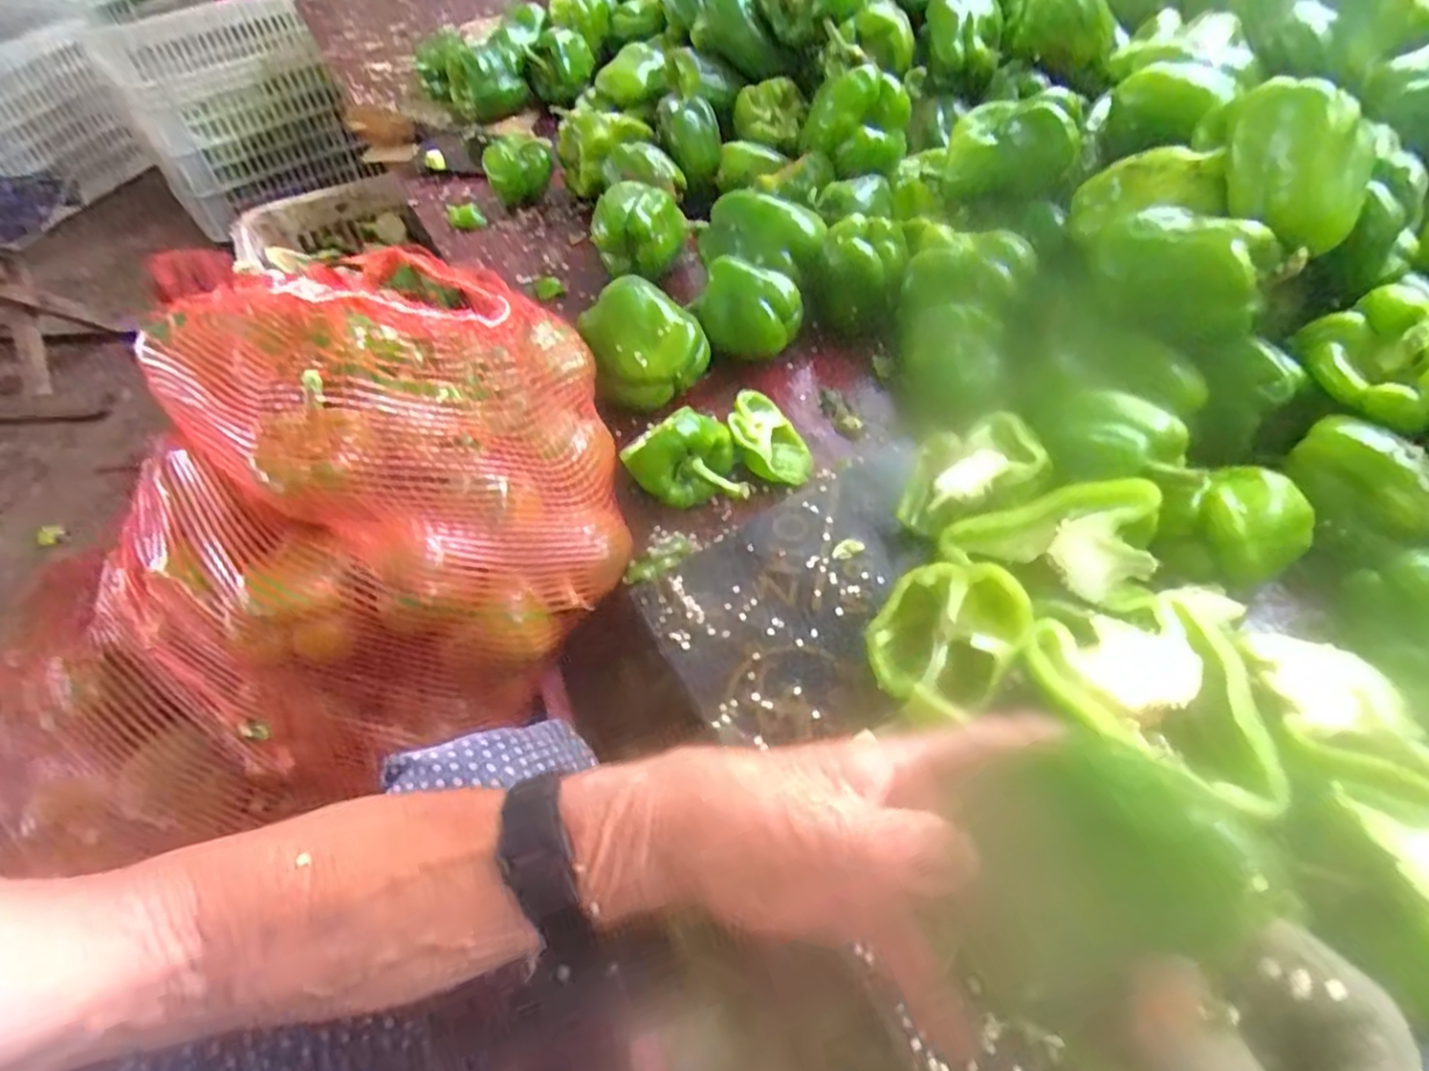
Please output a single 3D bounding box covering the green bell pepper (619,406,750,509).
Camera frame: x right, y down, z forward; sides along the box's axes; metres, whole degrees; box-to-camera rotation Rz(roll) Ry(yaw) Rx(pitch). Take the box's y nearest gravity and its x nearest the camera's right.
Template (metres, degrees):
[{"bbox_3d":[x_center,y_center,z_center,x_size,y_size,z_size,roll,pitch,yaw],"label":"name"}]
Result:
[{"bbox_3d":[-0.022,-0.053,0.511,0.078,0.051,0.046,-6,52,-1],"label":"green bell pepper"}]

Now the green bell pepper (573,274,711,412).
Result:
[{"bbox_3d":[-0.052,-0.146,0.571,0.084,0.069,0.069,-18,53,-11],"label":"green bell pepper"}]

